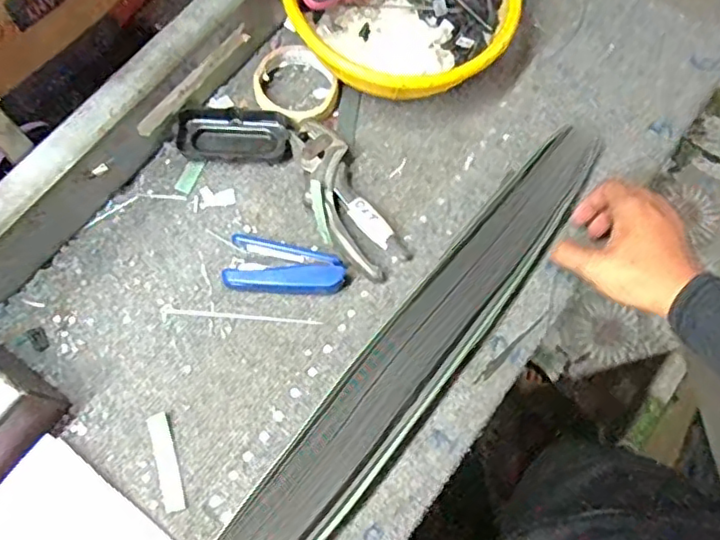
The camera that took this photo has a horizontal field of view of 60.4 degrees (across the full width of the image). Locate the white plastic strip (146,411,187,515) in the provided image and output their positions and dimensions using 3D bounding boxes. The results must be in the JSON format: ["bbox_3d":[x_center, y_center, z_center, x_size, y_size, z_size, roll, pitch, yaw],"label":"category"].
[{"bbox_3d":[-0.167,0.166,0.534,0.017,0.005,0.083,-16,73,-13],"label":"white plastic strip"}]

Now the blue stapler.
[{"bbox_3d":[-0.069,-0.005,0.585,0.110,0.020,0.053,4,73,0],"label":"blue stapler"}]

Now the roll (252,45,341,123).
[{"bbox_3d":[-0.067,-0.190,0.642,0.083,0.016,0.089,0,73,-1],"label":"roll"}]

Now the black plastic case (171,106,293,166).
[{"bbox_3d":[-0.127,-0.138,0.632,0.116,0.020,0.055,-1,73,-1],"label":"black plastic case"}]

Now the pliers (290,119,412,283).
[{"bbox_3d":[-0.020,-0.070,0.606,0.061,0.022,0.173,-29,76,-9],"label":"pliers"}]

